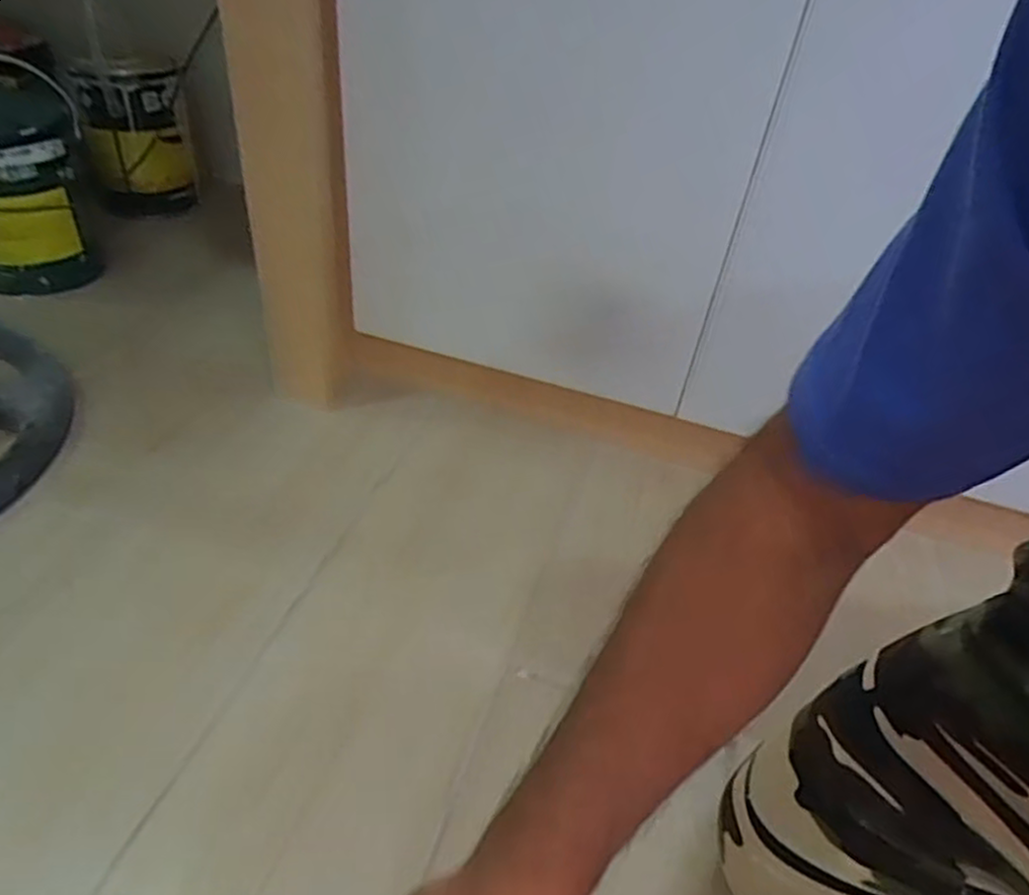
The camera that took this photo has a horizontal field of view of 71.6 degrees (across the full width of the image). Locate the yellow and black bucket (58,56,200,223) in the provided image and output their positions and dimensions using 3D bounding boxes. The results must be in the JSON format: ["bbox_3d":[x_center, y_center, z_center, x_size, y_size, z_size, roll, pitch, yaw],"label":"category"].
[{"bbox_3d":[-0.544,-0.440,1.037,0.142,0.196,0.136,-17,47,-25],"label":"yellow and black bucket"}]

